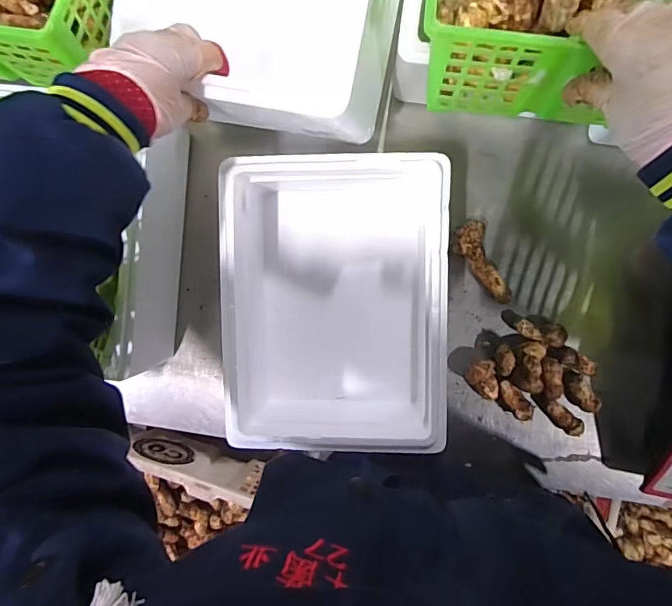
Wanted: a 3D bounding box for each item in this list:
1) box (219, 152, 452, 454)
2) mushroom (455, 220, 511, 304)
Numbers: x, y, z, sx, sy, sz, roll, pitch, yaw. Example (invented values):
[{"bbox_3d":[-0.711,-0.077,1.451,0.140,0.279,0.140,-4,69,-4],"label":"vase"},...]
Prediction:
[{"bbox_3d":[0.001,0.002,0.526,0.224,0.120,0.304,0,94,4],"label":"box"},{"bbox_3d":[0.174,-0.044,0.554,0.042,0.038,0.107,-27,92,6],"label":"mushroom"}]

